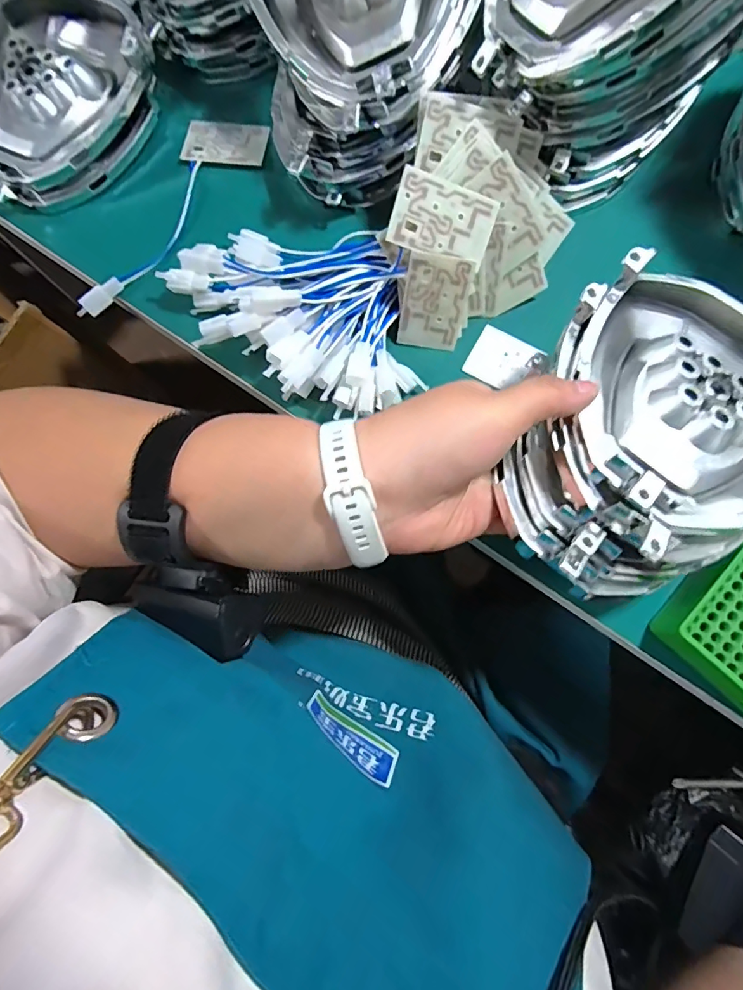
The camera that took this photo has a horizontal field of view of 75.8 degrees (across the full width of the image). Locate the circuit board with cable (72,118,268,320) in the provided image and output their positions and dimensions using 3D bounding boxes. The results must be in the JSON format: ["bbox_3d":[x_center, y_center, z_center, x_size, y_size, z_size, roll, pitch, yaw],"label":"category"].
[{"bbox_3d":[-0.139,-0.200,0.341,0.056,0.010,0.185,26,82,5],"label":"circuit board with cable"}]

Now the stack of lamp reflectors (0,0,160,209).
[{"bbox_3d":[-0.220,-0.292,0.340,0.139,0.049,0.147,-18,80,-2],"label":"stack of lamp reflectors"}]

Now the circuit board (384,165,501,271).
[{"bbox_3d":[0.042,-0.161,0.279,0.060,0.005,0.039,14,108,-14],"label":"circuit board"}]

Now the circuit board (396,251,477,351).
[{"bbox_3d":[0.040,-0.121,0.304,0.040,0.058,0.004,8,48,-1],"label":"circuit board"}]

